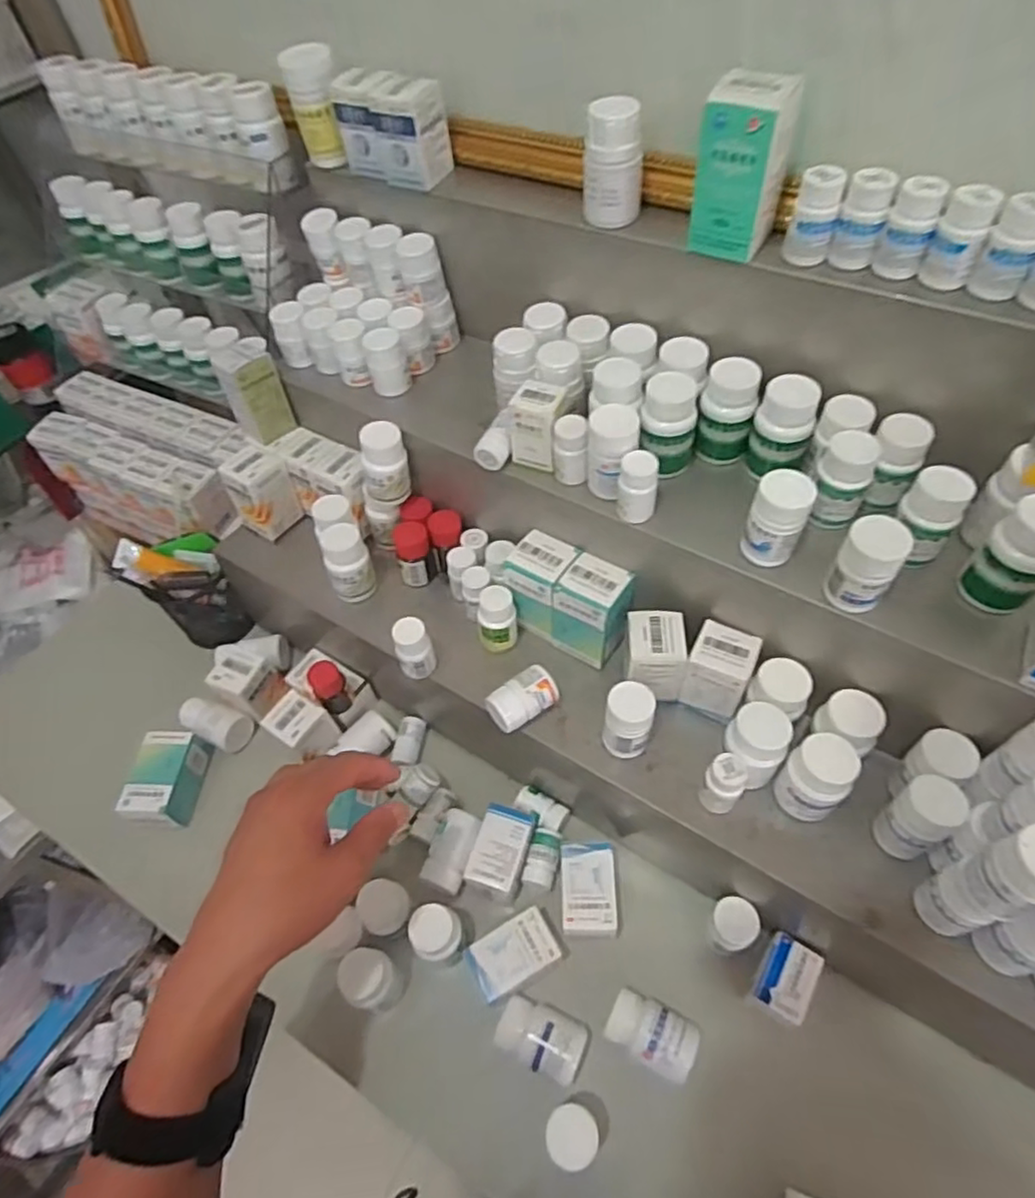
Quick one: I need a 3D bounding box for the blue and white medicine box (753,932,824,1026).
[{"bbox_3d":[0.198,0.279,0.488,0.036,0.024,0.052,25,60,21],"label":"blue and white medicine box"}]

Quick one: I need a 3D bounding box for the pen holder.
[{"bbox_3d":[-0.343,-0.007,0.693,0.095,0.116,0.069,-22,56,-11],"label":"pen holder"}]

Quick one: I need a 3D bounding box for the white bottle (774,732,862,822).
[{"bbox_3d":[0.196,0.117,0.433,0.035,0.059,0.039,-37,60,-20],"label":"white bottle"}]

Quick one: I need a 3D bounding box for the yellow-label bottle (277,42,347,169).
[{"bbox_3d":[-0.151,-0.371,0.504,0.036,0.072,0.032,-15,55,-6],"label":"yellow-label bottle"}]

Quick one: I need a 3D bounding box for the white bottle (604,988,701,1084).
[{"bbox_3d":[0.097,0.313,0.478,0.061,0.039,0.039,24,60,20],"label":"white bottle"}]

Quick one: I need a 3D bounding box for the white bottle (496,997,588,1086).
[{"bbox_3d":[0.017,0.320,0.483,0.061,0.039,0.037,18,58,17],"label":"white bottle"}]

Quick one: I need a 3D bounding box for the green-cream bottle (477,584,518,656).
[{"bbox_3d":[-0.017,0.017,0.534,0.032,0.053,0.031,-2,54,3],"label":"green-cream bottle"}]

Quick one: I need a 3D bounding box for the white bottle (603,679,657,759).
[{"bbox_3d":[0.079,0.088,0.471,0.032,0.056,0.035,-2,54,3],"label":"white bottle"}]

